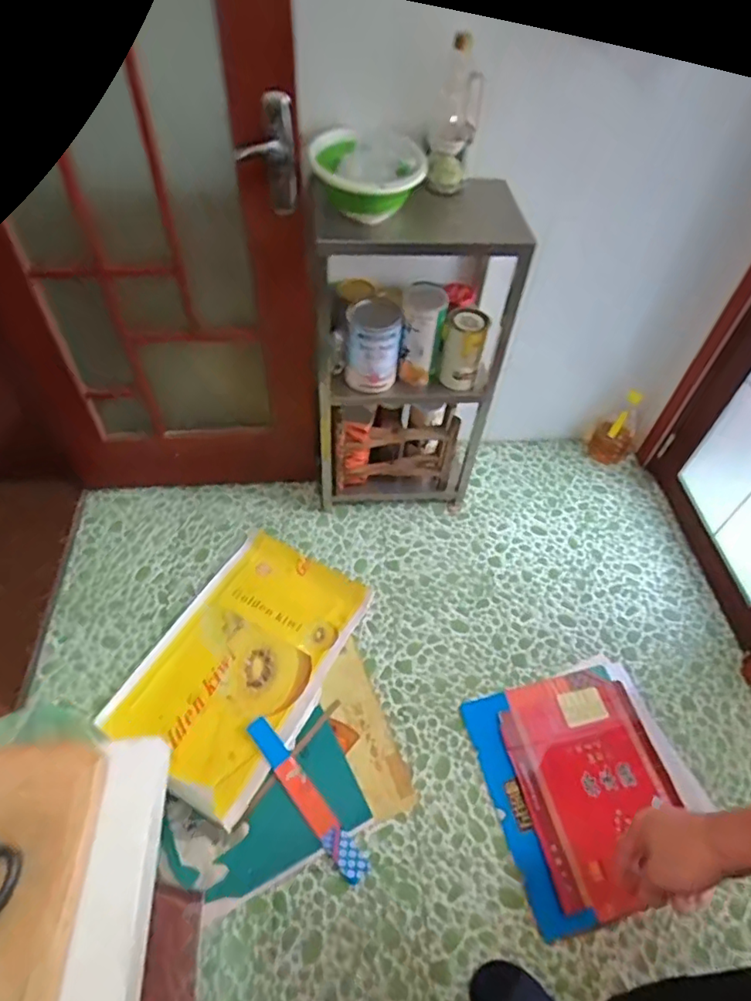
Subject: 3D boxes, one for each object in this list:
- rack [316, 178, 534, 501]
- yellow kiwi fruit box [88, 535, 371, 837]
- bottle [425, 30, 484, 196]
[{"bbox_3d":[0.080,-0.355,1.455,0.451,0.887,0.293,2,52,-3],"label":"rack"},{"bbox_3d":[-0.316,0.375,1.399,0.396,0.070,0.631,26,56,15],"label":"yellow kiwi fruit box"},{"bbox_3d":[0.146,-0.702,1.058,0.081,0.276,0.074,12,54,5],"label":"bottle"}]

